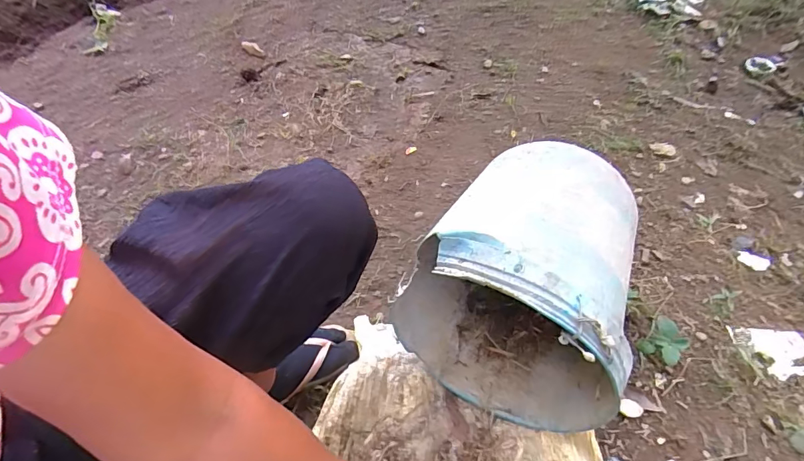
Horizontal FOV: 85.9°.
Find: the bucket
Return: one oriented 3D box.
[{"bbox_3d":[0.182,0.059,0.631,0.286,0.280,0.328,24,57,11],"label":"bucket"}]

